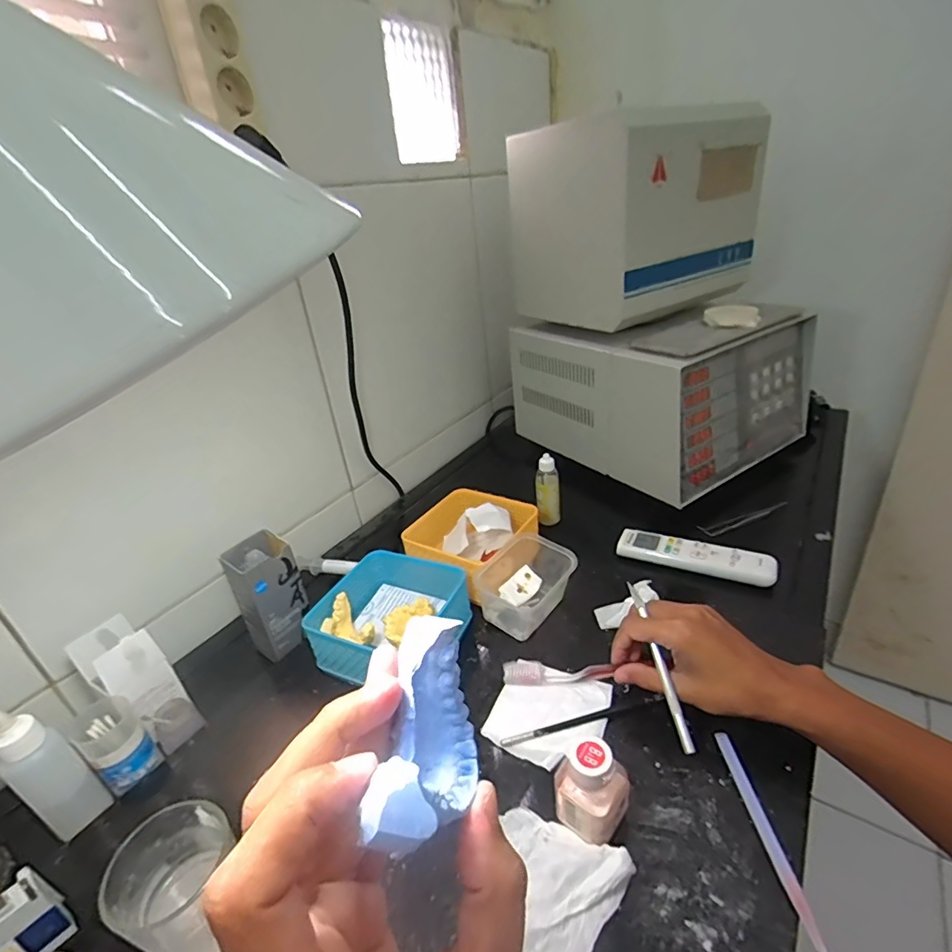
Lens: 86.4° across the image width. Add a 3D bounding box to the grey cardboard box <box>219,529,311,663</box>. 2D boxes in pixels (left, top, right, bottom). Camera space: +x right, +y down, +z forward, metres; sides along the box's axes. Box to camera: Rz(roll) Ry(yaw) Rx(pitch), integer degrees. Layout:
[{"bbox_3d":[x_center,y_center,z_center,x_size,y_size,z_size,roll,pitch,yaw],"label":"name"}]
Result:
[{"bbox_3d":[-0.224,0.132,0.555,0.065,0.120,0.065,-24,33,-29],"label":"grey cardboard box"}]

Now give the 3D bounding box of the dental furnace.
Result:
[{"bbox_3d":[0.292,-0.274,0.801,0.391,0.436,0.365,-24,32,-29],"label":"dental furnace"}]

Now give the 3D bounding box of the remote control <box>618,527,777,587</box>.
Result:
[{"bbox_3d":[0.271,0.100,0.633,0.180,0.026,0.038,9,32,27],"label":"remote control"}]

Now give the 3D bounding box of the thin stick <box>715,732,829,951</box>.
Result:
[{"bbox_3d":[0.200,0.243,0.355,0.010,0.009,0.137,-5,28,2],"label":"thin stick"}]

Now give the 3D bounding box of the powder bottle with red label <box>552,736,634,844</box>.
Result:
[{"bbox_3d":[0.084,0.218,0.358,0.043,0.067,0.044,-28,35,-35],"label":"powder bottle with red label"}]

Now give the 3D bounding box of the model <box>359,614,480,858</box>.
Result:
[{"bbox_3d":[-0.015,0.086,0.160,0.023,0.049,0.070,-4,28,4],"label":"model"}]

